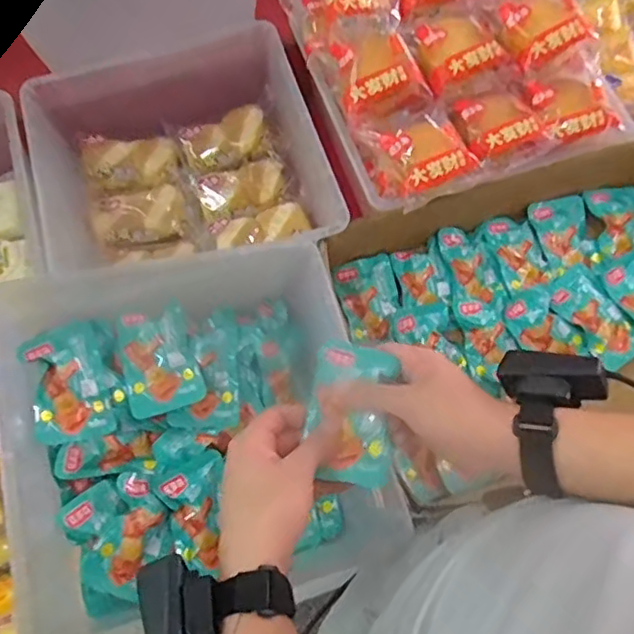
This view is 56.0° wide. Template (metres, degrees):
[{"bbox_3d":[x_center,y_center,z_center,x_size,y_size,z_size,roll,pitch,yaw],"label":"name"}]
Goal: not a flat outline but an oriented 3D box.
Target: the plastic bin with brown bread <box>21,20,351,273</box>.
[{"bbox_3d":[-0.163,-0.185,0.710,0.290,0.136,0.248,-16,69,-6],"label":"plastic bin with brown bread"}]

